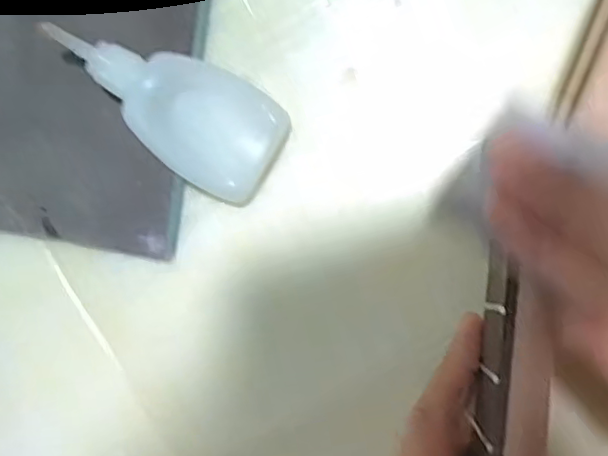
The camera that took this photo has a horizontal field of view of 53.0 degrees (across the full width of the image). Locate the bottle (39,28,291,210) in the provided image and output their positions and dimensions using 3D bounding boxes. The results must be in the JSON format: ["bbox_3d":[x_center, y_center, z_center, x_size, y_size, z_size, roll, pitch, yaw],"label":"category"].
[{"bbox_3d":[-0.052,-0.045,0.230,0.087,0.020,0.042,28,84,-14],"label":"bottle"}]

